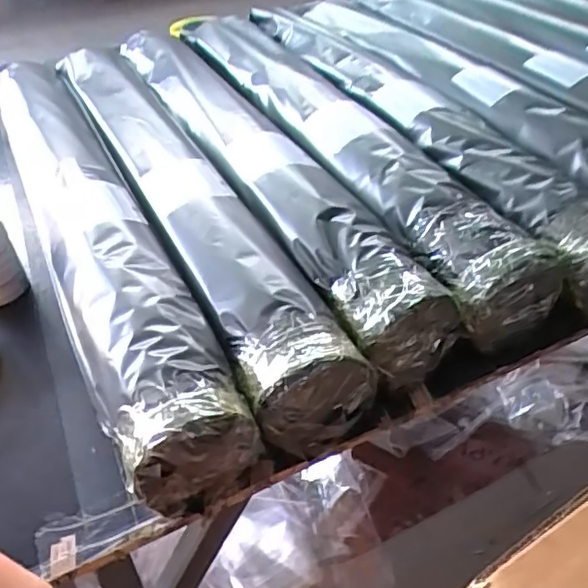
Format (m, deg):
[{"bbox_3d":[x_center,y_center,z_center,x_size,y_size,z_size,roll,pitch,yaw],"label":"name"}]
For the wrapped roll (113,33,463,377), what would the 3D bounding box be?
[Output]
[{"bbox_3d":[-0.056,-0.188,0.786,0.112,0.105,0.770,-22,51,-17],"label":"wrapped roll"}]

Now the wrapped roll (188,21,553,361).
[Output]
[{"bbox_3d":[0.033,-0.249,0.825,0.109,0.092,0.827,-22,51,-17],"label":"wrapped roll"}]

